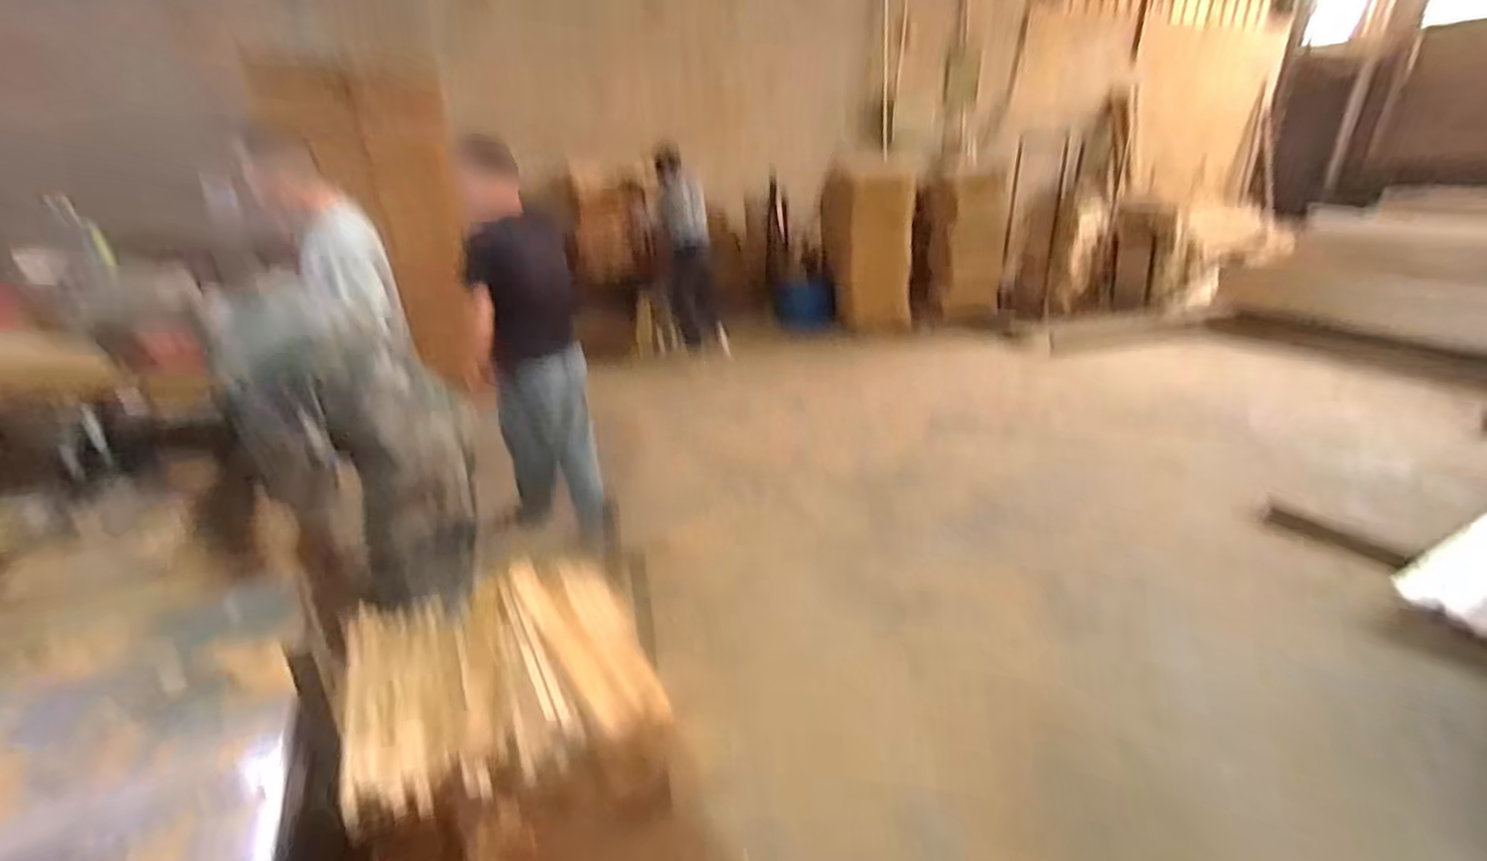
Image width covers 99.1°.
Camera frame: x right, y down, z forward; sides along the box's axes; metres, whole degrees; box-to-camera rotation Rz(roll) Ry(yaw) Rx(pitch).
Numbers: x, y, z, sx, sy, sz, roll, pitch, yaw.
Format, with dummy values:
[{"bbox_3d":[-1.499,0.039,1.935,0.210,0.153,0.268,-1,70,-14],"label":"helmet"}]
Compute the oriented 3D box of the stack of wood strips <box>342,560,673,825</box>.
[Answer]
[{"bbox_3d":[-0.522,0.500,1.361,0.573,0.107,0.559,-13,27,-21],"label":"stack of wood strips"}]

